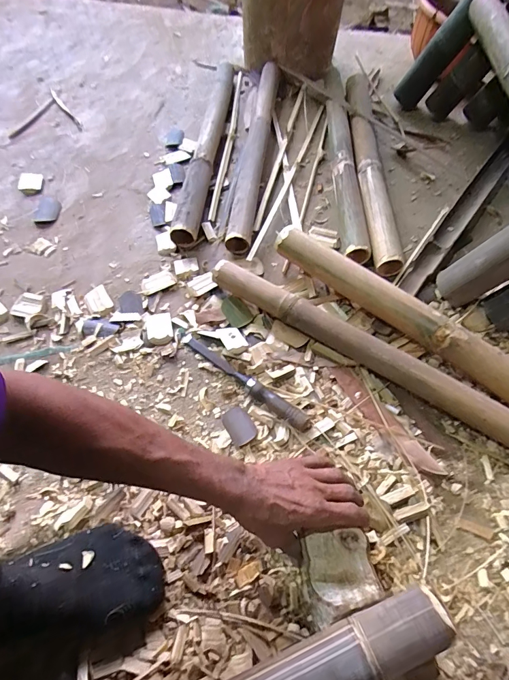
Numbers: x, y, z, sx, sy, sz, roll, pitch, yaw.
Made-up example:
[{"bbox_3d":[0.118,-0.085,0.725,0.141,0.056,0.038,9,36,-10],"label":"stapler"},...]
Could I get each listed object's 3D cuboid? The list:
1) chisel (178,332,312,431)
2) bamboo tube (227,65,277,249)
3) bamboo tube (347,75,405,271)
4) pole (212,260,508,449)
[{"bbox_3d":[-0.019,0.061,0.595,0.249,0.021,0.027,34,66,17],"label":"chisel"},{"bbox_3d":[0.001,-0.442,0.870,0.061,0.044,0.622,6,61,3],"label":"bamboo tube"},{"bbox_3d":[0.250,-0.396,0.844,0.062,0.055,0.611,1,60,0],"label":"bamboo tube"},{"bbox_3d":[0.214,0.040,0.590,0.662,0.058,0.052,31,65,16],"label":"pole"}]

